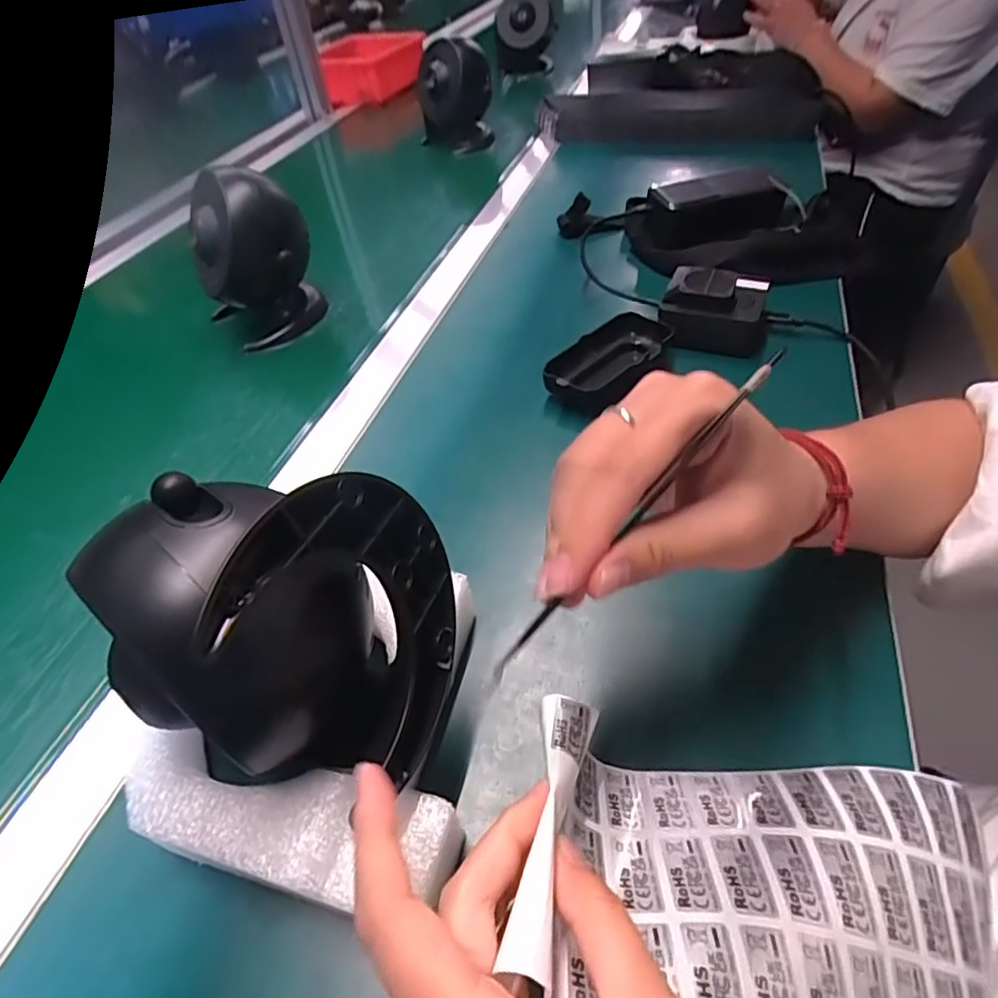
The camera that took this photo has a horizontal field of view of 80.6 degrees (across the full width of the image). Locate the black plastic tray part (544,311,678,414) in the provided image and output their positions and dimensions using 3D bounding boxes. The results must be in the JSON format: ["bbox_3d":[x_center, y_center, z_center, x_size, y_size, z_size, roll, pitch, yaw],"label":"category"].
[{"bbox_3d":[0.082,-0.105,0.458,0.049,0.030,0.117,32,58,31],"label":"black plastic tray part"}]

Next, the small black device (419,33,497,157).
[{"bbox_3d":[-0.065,-0.584,0.857,0.102,0.133,0.087,-7,45,1],"label":"small black device"}]

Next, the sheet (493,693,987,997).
[{"bbox_3d":[0.102,0.133,0.210,0.179,0.073,0.099,2,46,9],"label":"sheet"}]

